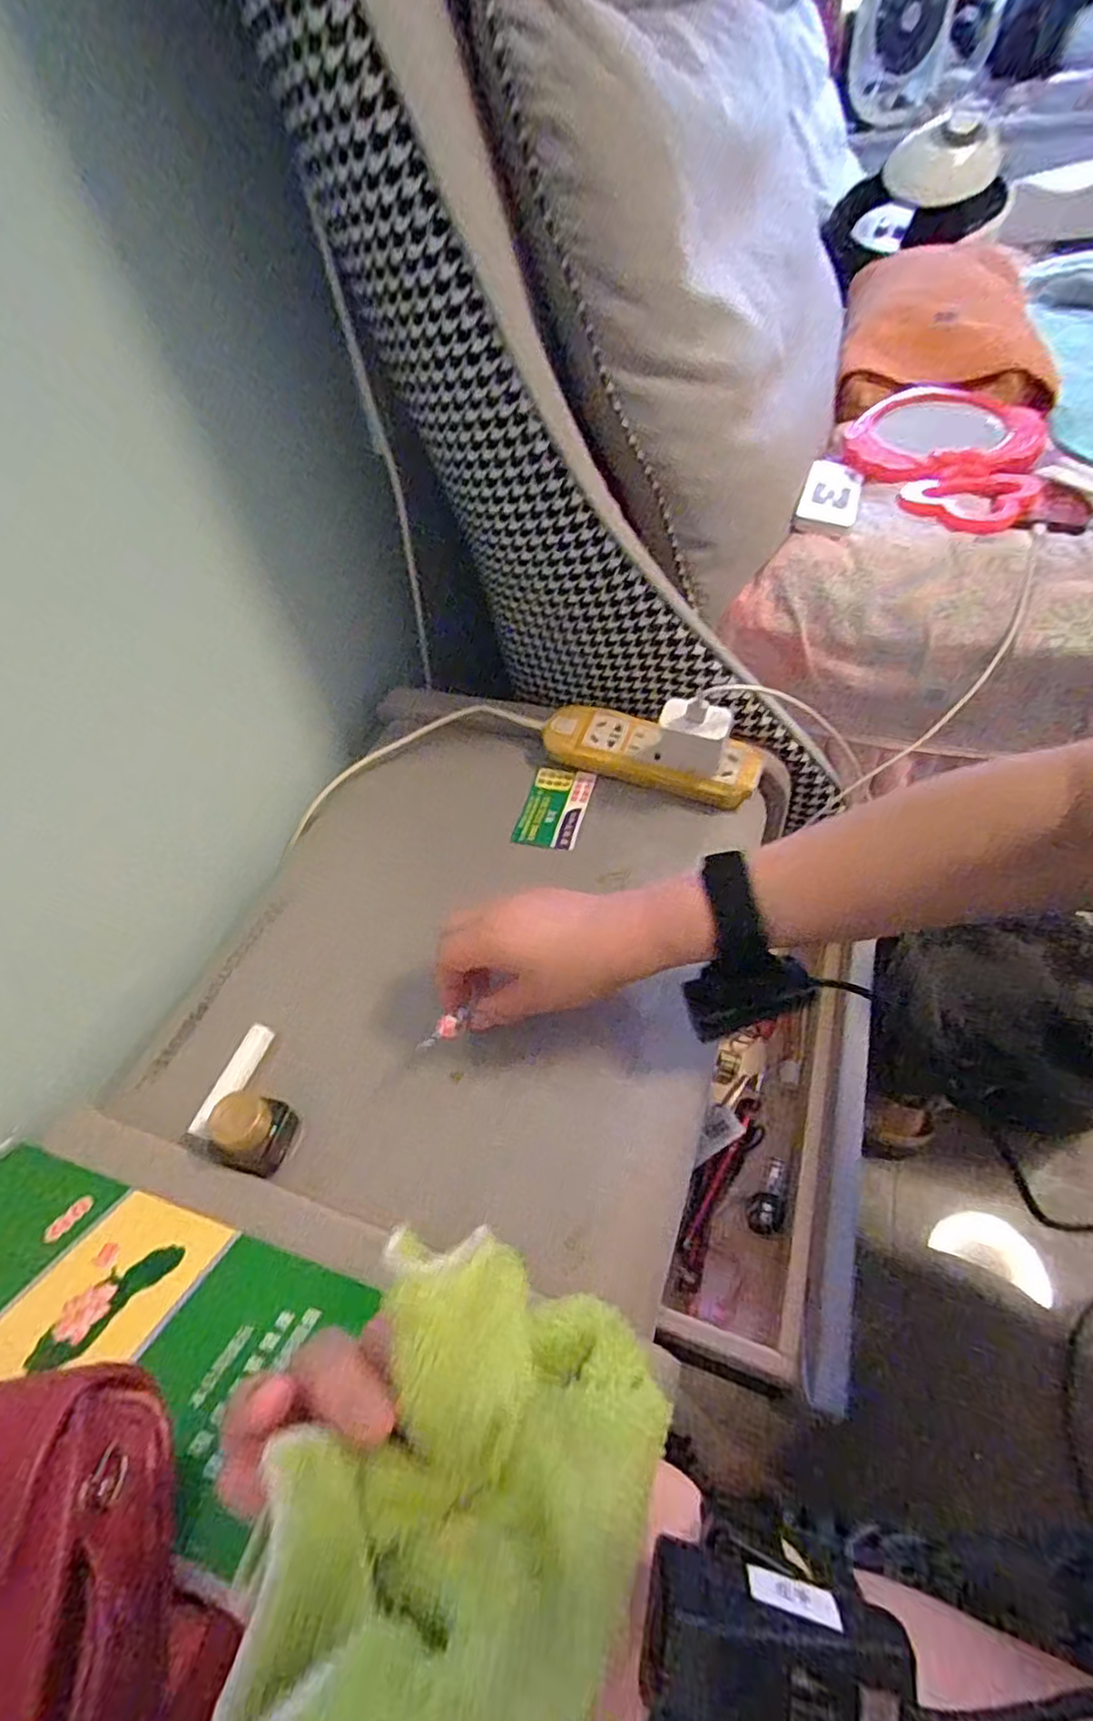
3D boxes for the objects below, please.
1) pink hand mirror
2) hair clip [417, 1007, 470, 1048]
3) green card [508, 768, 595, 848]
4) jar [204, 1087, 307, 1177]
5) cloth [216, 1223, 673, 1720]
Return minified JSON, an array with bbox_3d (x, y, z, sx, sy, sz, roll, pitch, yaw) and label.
[{"bbox_3d":[0.406,-0.423,0.695,0.185,0.031,0.245,17,55,20],"label":"pink hand mirror"},{"bbox_3d":[-0.061,0.101,0.398,0.010,0.009,0.036,37,45,29],"label":"hair clip"},{"bbox_3d":[0.007,-0.045,0.565,0.053,0.006,0.084,10,53,17],"label":"green card"},{"bbox_3d":[-0.171,0.158,0.392,0.036,0.038,0.039,10,53,15],"label":"jar"},{"bbox_3d":[-0.022,0.170,0.180,0.088,0.074,0.108,25,58,23],"label":"cloth"}]

